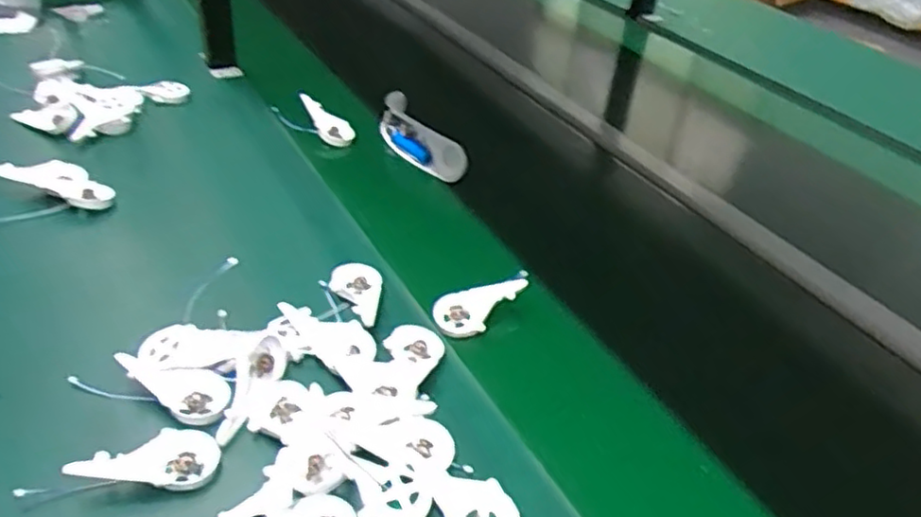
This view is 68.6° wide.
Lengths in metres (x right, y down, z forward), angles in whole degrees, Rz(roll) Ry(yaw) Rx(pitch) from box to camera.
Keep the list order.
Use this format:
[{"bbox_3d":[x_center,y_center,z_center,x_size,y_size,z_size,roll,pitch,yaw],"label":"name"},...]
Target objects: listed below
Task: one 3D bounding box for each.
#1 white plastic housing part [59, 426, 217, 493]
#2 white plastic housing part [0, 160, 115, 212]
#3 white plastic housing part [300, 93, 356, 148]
[{"bbox_3d":[-0.228,0.142,0.495,0.092,0.022,0.045,0,38,-7],"label":"white plastic housing part"},{"bbox_3d":[-0.475,-0.095,0.790,0.163,0.017,0.052,18,39,15],"label":"white plastic housing part"},{"bbox_3d":[-0.191,-0.193,0.942,0.102,0.021,0.040,47,50,12],"label":"white plastic housing part"}]

